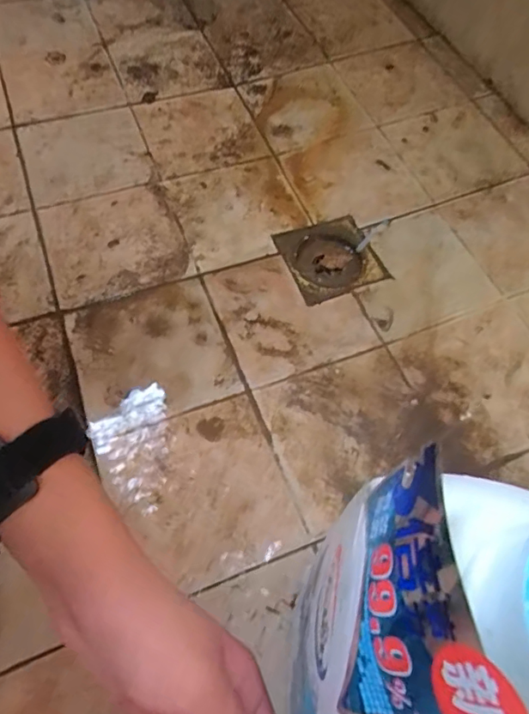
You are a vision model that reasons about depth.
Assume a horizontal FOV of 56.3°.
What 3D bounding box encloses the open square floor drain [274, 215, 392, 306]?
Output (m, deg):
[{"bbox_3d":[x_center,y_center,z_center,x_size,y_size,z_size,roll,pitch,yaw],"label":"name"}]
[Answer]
[{"bbox_3d":[0.075,-0.112,0.571,0.103,0.018,0.102,-18,63,-12],"label":"open square floor drain"}]

